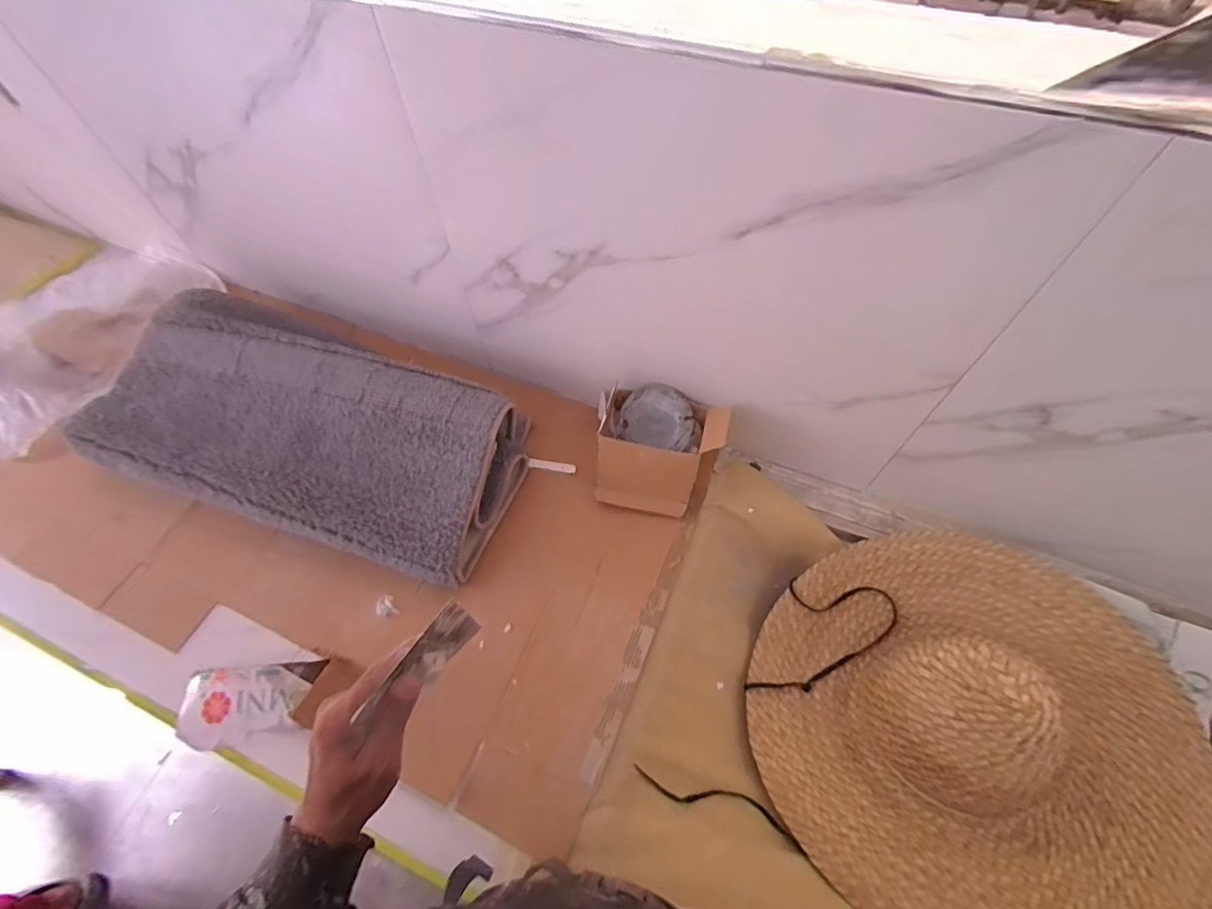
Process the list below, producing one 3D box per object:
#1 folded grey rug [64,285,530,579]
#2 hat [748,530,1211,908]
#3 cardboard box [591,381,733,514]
[{"bbox_3d":[-0.435,-0.050,0.739,0.633,0.099,0.309,19,62,13],"label":"folded grey rug"},{"bbox_3d":[0.394,0.270,0.550,0.437,0.196,0.421,-27,62,-13],"label":"hat"},{"bbox_3d":[0.071,-0.006,0.721,0.167,0.103,0.159,7,60,6],"label":"cardboard box"}]

